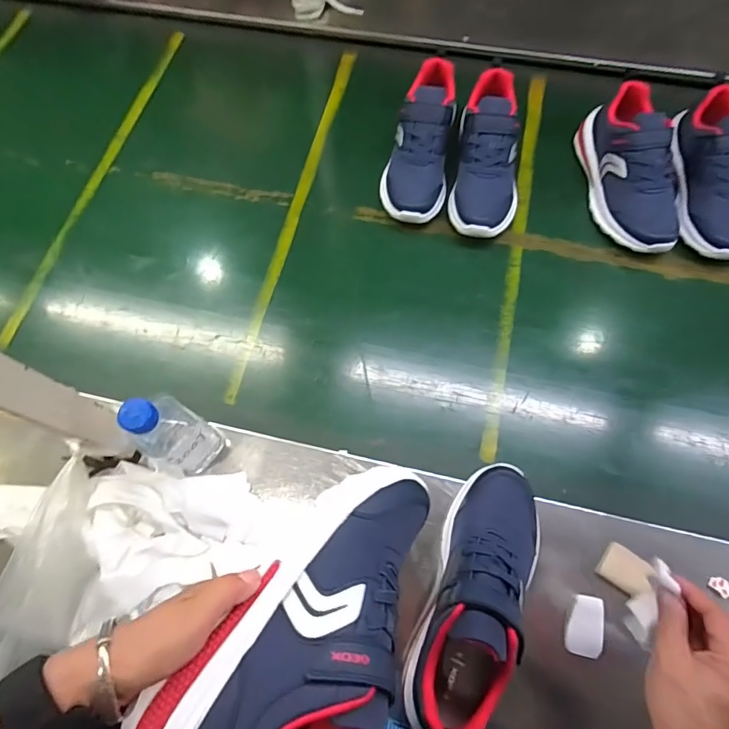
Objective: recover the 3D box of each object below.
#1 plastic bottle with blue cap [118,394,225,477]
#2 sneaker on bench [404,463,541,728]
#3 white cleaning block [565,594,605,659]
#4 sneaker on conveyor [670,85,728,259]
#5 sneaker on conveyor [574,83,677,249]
[{"bbox_3d":[-0.211,0.079,0.512,0.066,0.190,0.062,35,74,14],"label":"plastic bottle with blue cap"},{"bbox_3d":[0.111,0.219,0.449,0.091,0.093,0.255,26,72,11],"label":"sneaker on bench"},{"bbox_3d":[0.234,0.275,0.482,0.034,0.011,0.058,9,70,5],"label":"white cleaning block"},{"bbox_3d":[0.516,-0.277,0.663,0.083,0.096,0.249,1,82,1],"label":"sneaker on conveyor"},{"bbox_3d":[0.392,-0.285,0.679,0.081,0.114,0.244,-7,70,-2],"label":"sneaker on conveyor"}]

